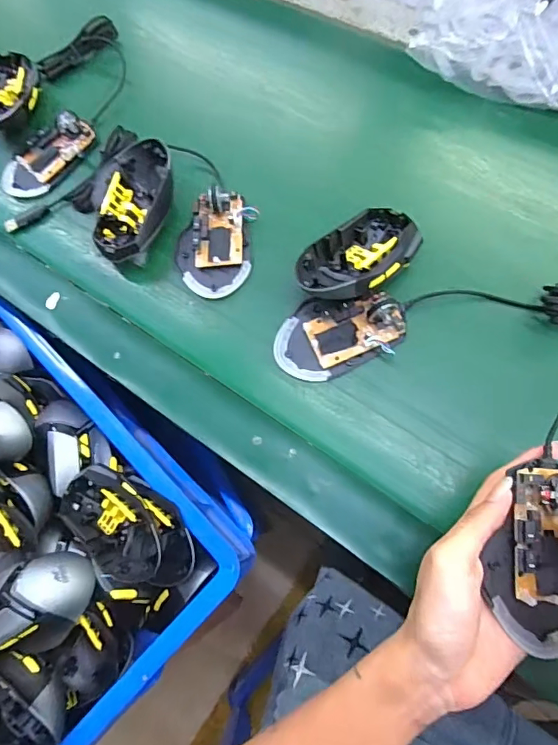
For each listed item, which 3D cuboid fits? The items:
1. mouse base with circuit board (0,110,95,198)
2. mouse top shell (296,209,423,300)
[{"bbox_3d":[-0.248,-0.230,0.496,0.109,0.024,0.051,-39,68,4],"label":"mouse base with circuit board"},{"bbox_3d":[0.064,-0.096,0.400,0.108,0.048,0.067,-39,69,-15],"label":"mouse top shell"}]

